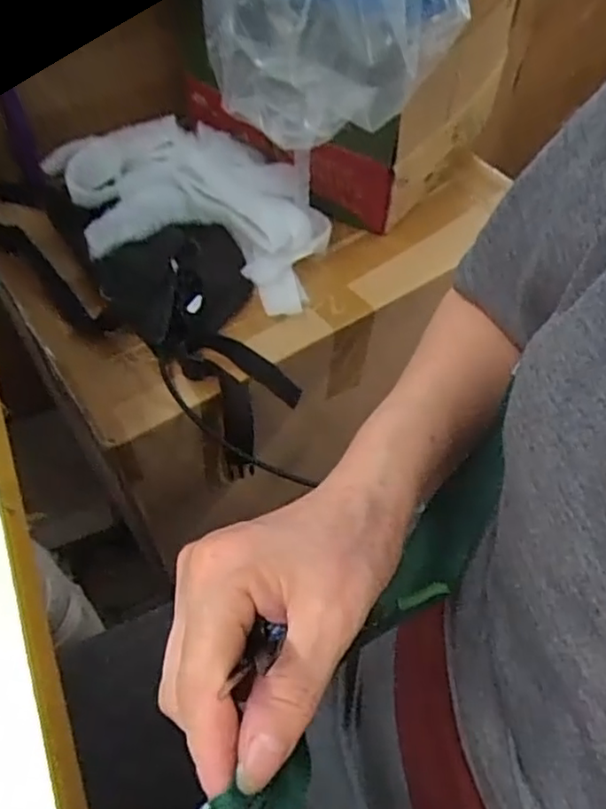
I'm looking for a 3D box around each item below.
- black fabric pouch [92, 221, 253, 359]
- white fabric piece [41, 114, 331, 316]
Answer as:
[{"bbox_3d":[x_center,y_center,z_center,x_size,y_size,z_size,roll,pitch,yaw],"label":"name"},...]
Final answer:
[{"bbox_3d":[-0.120,-0.115,0.634,0.146,0.061,0.123,-21,56,-15],"label":"black fabric pouch"},{"bbox_3d":[-0.121,-0.215,0.667,0.281,0.116,0.178,12,54,8],"label":"white fabric piece"}]

